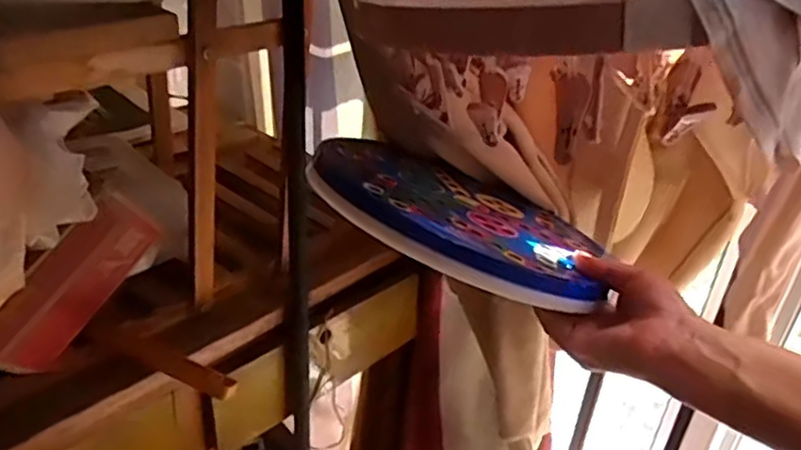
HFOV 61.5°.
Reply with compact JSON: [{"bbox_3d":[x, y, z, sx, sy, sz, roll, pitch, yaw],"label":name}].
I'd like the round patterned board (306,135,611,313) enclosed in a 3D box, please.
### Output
[{"bbox_3d":[0.047,-0.010,0.547,0.240,0.019,0.228,20,19,-7],"label":"round patterned board"}]

